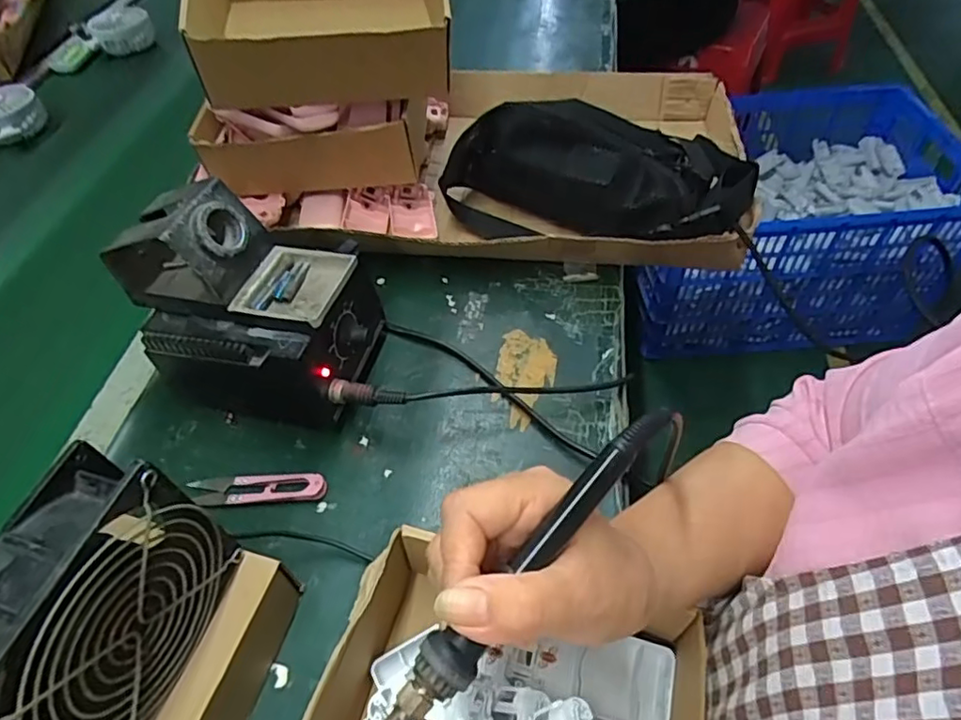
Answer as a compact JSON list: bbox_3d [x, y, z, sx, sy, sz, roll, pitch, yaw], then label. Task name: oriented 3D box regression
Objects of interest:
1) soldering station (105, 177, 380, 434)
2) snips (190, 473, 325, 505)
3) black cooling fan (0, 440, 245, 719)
[{"bbox_3d":[-0.175,-0.037,0.451,0.178,0.161,0.105,2,49,4],"label":"soldering station"},{"bbox_3d":[-0.165,0.094,0.439,0.102,0.008,0.024,-2,49,0],"label":"snips"},{"bbox_3d":[-0.179,0.119,0.278,0.042,0.116,0.119,13,51,13],"label":"black cooling fan"}]

